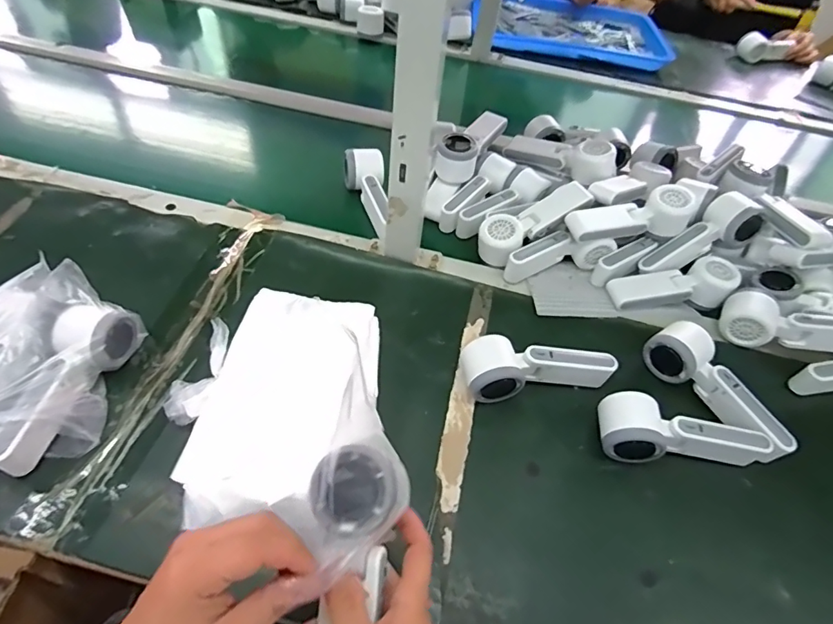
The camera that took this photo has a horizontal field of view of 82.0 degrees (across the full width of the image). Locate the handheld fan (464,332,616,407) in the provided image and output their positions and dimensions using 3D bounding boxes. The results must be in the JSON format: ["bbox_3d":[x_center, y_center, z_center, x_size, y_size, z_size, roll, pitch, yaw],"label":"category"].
[{"bbox_3d":[0.131,0.059,0.523,0.165,0.053,0.057,-4,52,-11],"label":"handheld fan"}]

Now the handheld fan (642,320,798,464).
[{"bbox_3d":[0.336,0.085,0.533,0.065,0.053,0.167,-26,59,-26],"label":"handheld fan"}]

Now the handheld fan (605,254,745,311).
[{"bbox_3d":[0.332,-0.030,0.622,0.160,0.054,0.060,-7,52,-13],"label":"handheld fan"}]

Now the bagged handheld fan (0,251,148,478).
[{"bbox_3d":[-0.354,0.052,0.447,0.132,0.085,0.180,16,51,6],"label":"bagged handheld fan"}]

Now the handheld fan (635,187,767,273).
[{"bbox_3d":[0.373,-0.097,0.635,0.165,0.046,0.061,-33,59,7],"label":"handheld fan"}]

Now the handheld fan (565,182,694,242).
[{"bbox_3d":[0.279,-0.123,0.630,0.163,0.066,0.053,-8,53,-14],"label":"handheld fan"}]

